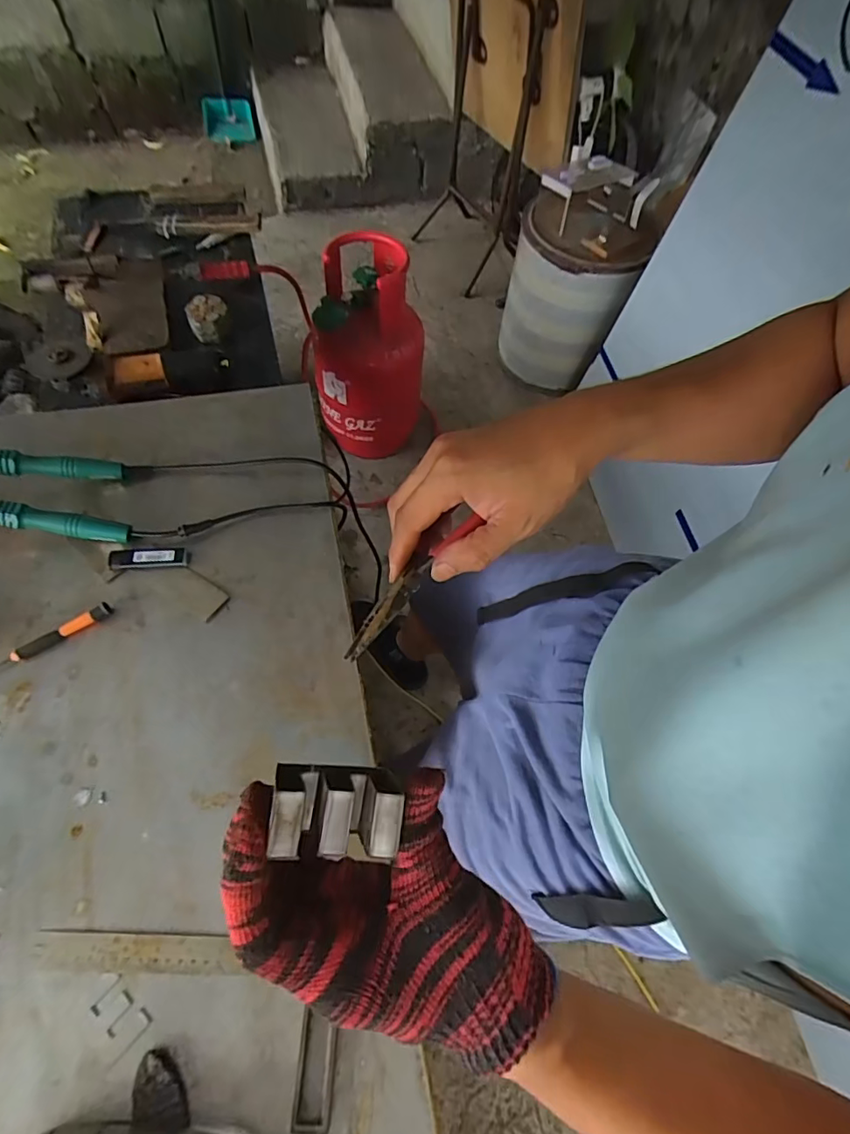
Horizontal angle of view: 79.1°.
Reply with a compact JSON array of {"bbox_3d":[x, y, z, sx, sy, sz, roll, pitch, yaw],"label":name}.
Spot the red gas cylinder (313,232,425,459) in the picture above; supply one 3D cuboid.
[{"bbox_3d":[-0.148,-0.560,1.379,0.277,0.512,0.246,7,62,-2],"label":"red gas cylinder"}]

